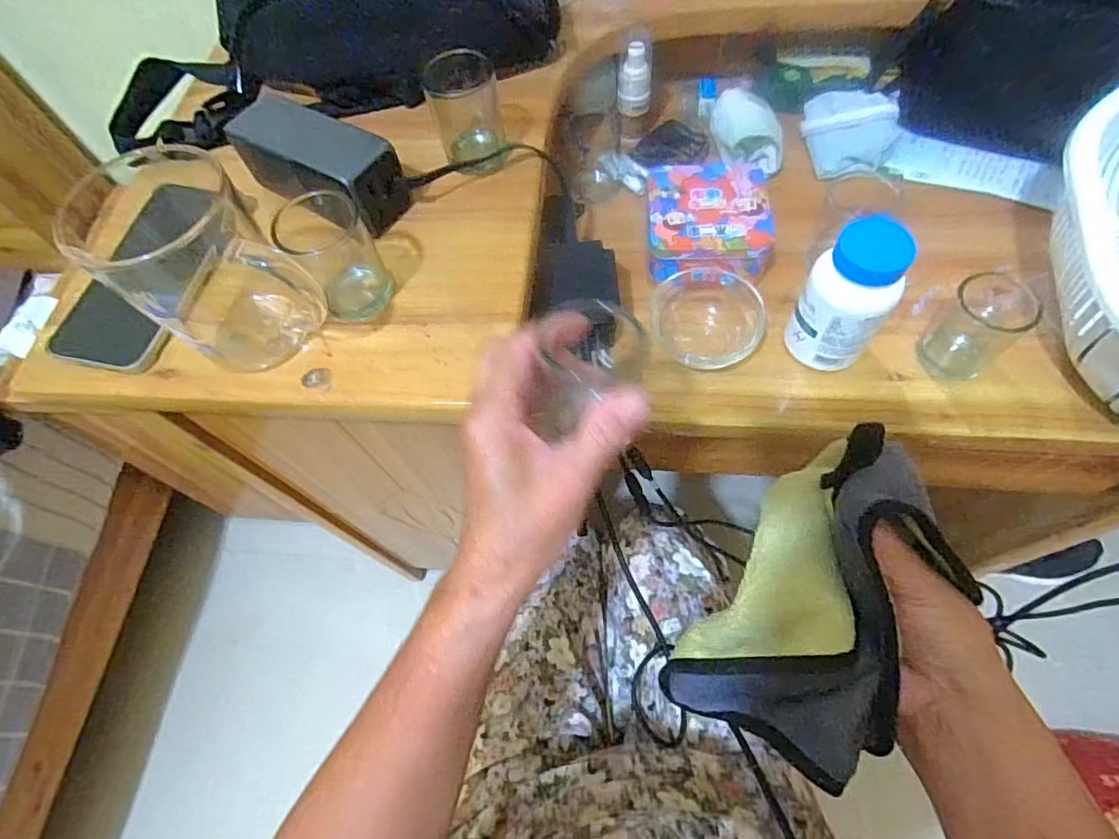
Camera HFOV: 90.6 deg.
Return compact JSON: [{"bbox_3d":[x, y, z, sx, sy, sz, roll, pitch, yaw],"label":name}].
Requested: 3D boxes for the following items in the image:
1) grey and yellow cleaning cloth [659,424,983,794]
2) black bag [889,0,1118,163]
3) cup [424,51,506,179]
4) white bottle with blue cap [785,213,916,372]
[{"bbox_3d":[0.130,0.094,0.278,0.094,0.107,0.142,30,70,17],"label":"grey and yellow cleaning cloth"},{"bbox_3d":[0.446,-0.299,0.464,0.283,0.153,0.048,29,69,16],"label":"black bag"},{"bbox_3d":[-0.069,-0.232,0.421,0.051,0.062,0.054,-1,64,3],"label":"cup"},{"bbox_3d":[0.207,-0.086,0.399,0.058,0.105,0.048,33,70,18],"label":"white bottle with blue cap"}]

